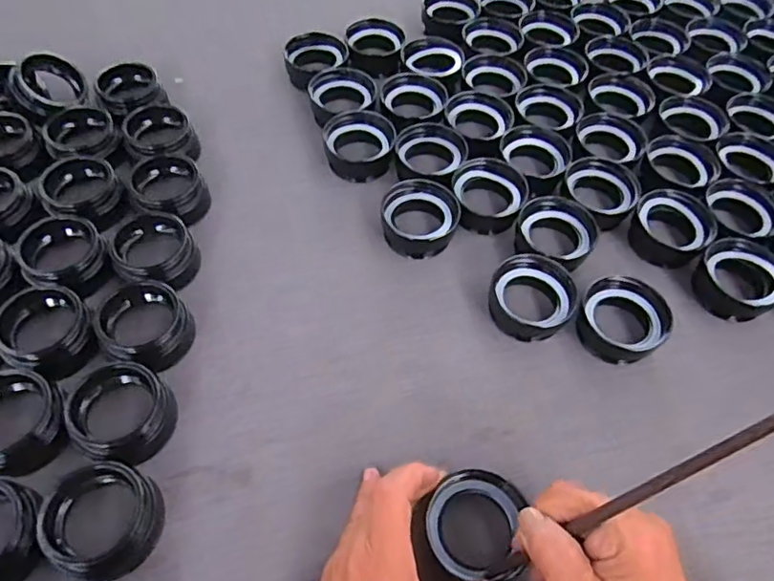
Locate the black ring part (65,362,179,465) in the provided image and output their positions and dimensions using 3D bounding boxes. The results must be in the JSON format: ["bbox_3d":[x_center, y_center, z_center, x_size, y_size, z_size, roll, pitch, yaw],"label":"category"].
[{"bbox_3d":[-0.179,0.082,0.382,0.063,0.032,0.056,-14,57,-14],"label":"black ring part"}]

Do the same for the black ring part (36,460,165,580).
[{"bbox_3d":[-0.176,0.137,0.345,0.065,0.032,0.061,2,55,-3],"label":"black ring part"}]

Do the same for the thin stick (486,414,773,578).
[{"bbox_3d":[0.119,0.104,0.282,0.010,0.270,0.007,-2,53,-27],"label":"thin stick"}]

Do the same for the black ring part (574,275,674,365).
[{"bbox_3d":[0.190,0.025,0.463,0.061,0.040,0.065,2,55,-3],"label":"black ring part"}]

